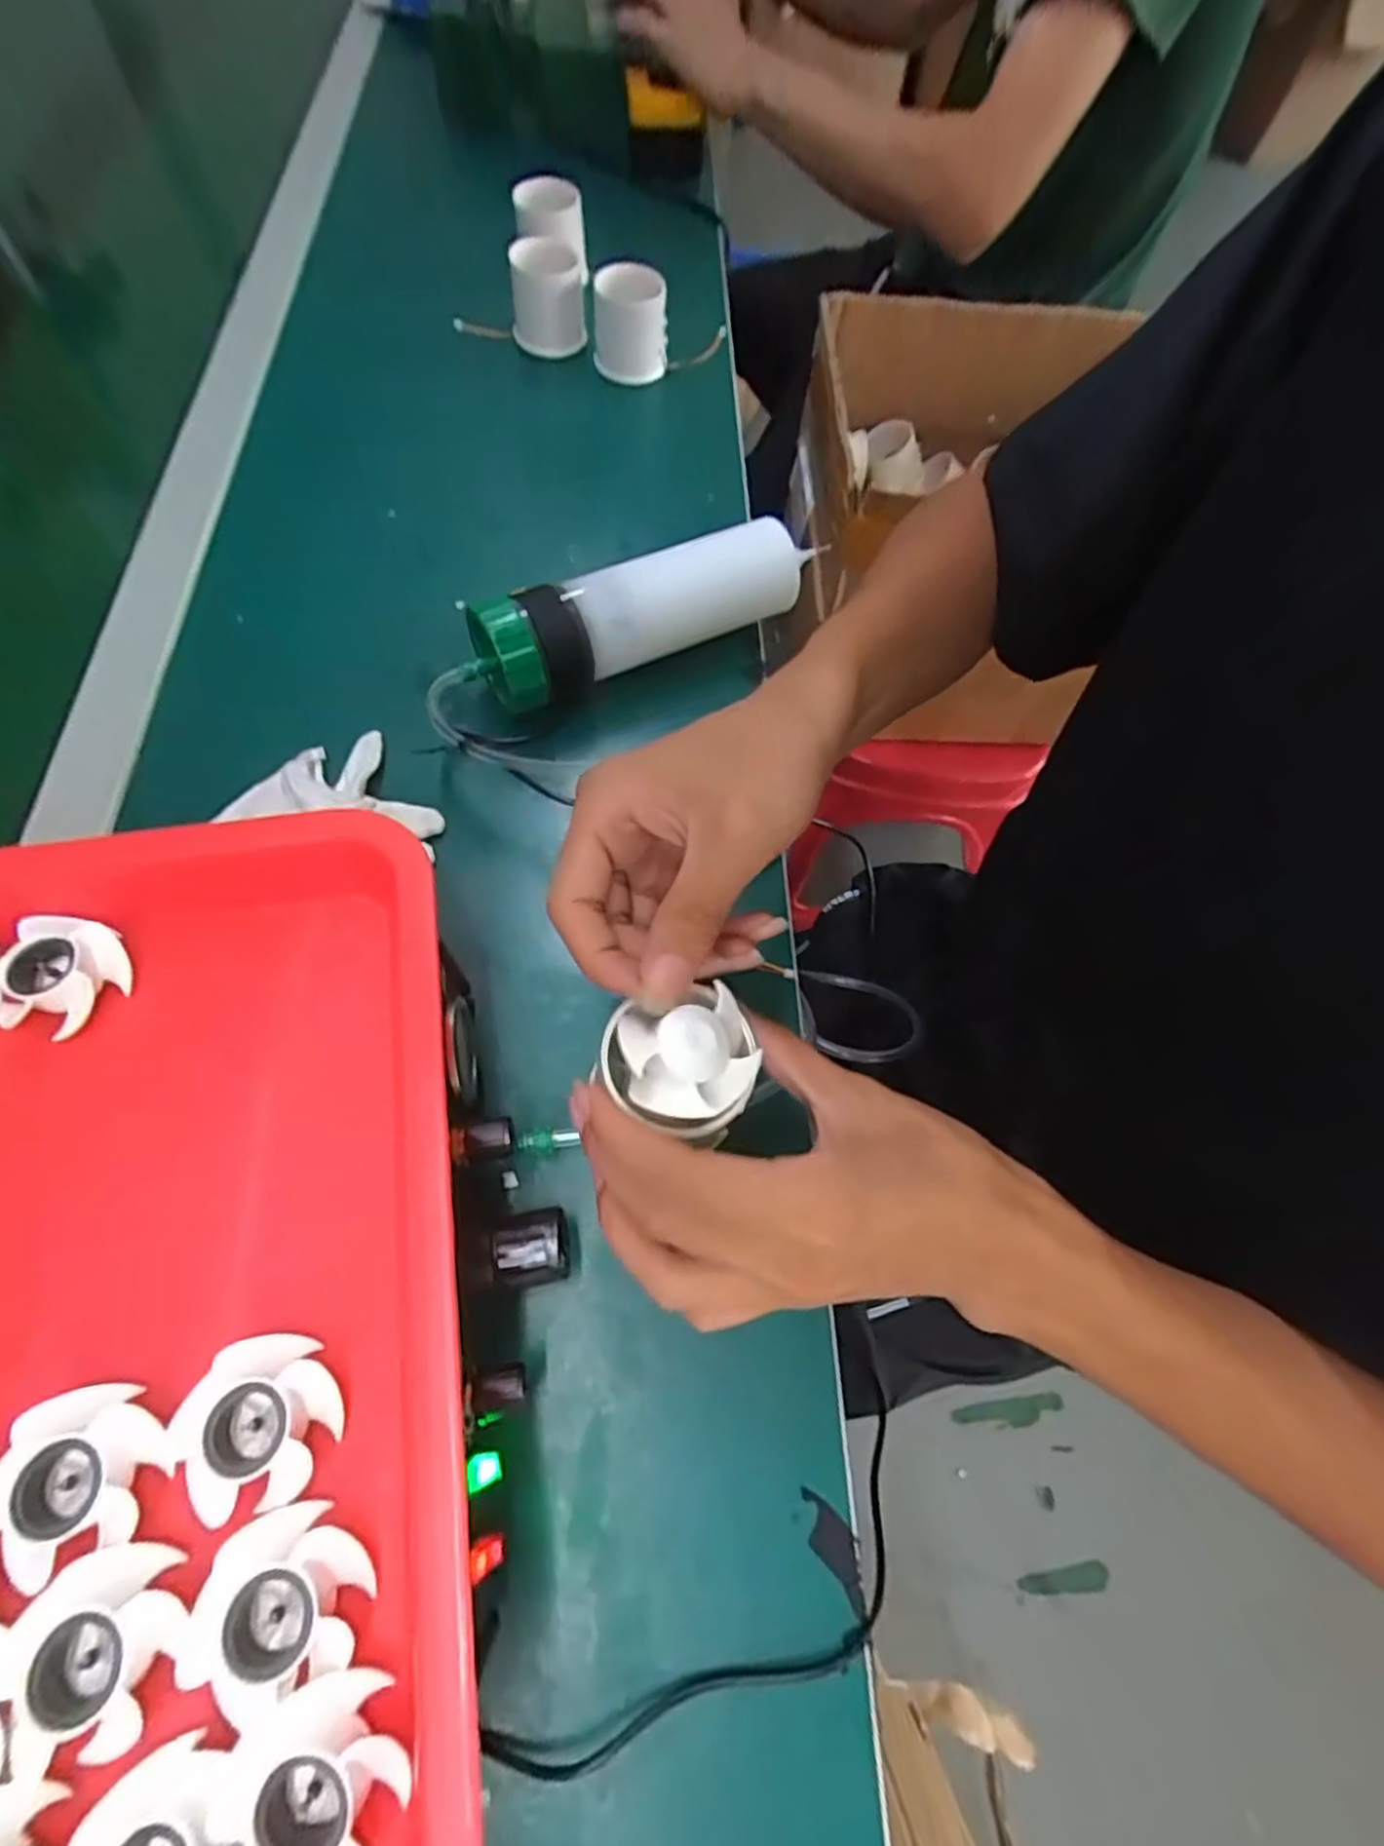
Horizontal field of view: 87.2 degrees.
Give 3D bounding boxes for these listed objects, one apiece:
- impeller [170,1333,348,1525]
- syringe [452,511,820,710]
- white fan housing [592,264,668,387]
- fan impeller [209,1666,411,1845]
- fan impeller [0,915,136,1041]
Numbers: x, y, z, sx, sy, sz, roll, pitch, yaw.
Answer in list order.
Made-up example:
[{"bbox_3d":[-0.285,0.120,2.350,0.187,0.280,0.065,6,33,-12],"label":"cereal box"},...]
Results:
[{"bbox_3d":[-0.127,0.147,0.214,0.042,0.016,0.039,1,65,-2],"label":"impeller"},{"bbox_3d":[-0.024,-0.185,0.417,0.217,0.051,0.050,-31,70,-16],"label":"syringe"},{"bbox_3d":[-0.047,-0.460,0.556,0.056,0.063,0.057,-1,65,-3],"label":"white fan housing"},{"bbox_3d":[-0.096,0.219,0.183,0.039,0.014,0.039,1,65,-2],"label":"fan impeller"},{"bbox_3d":[-0.228,0.019,0.264,0.035,0.017,0.040,4,65,-1],"label":"fan impeller"}]

